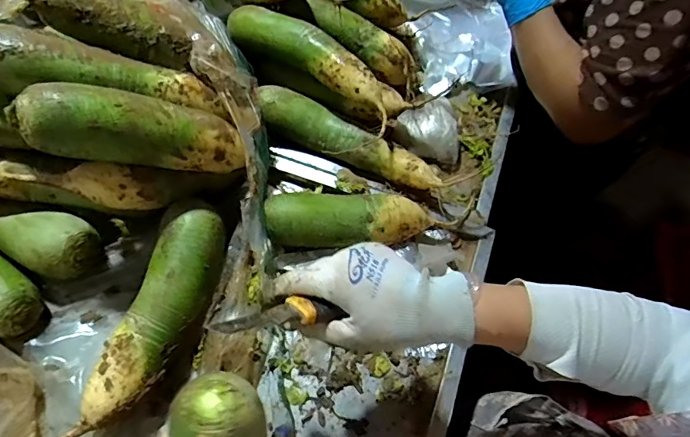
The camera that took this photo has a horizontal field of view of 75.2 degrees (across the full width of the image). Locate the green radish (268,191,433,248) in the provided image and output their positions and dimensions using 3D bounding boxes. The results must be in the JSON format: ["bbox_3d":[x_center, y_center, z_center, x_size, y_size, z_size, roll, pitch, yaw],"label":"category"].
[{"bbox_3d":[0.007,0.000,0.539,0.206,0.051,0.065,-1,63,-4],"label":"green radish"}]

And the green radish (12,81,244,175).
[{"bbox_3d":[-0.206,-0.089,0.457,0.215,0.055,0.060,6,58,-35],"label":"green radish"}]

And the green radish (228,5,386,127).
[{"bbox_3d":[-0.045,-0.221,0.596,0.254,0.050,0.055,30,65,12],"label":"green radish"}]

